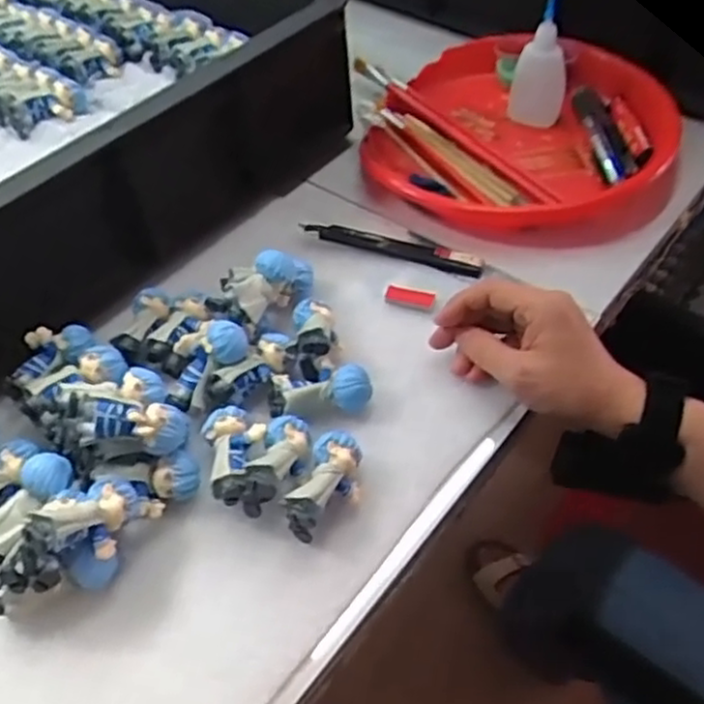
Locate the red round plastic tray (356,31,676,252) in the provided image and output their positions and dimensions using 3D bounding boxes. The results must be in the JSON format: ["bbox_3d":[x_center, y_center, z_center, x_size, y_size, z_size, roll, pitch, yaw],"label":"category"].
[{"bbox_3d":[0.140,-0.190,0.604,0.236,0.052,0.232,13,52,14],"label":"red round plastic tray"}]

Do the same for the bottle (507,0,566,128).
[{"bbox_3d":[0.156,-0.240,0.611,0.043,0.099,0.029,11,51,13],"label":"bottle"}]

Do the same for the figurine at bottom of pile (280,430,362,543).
[{"bbox_3d":[-0.013,0.073,0.411,0.028,0.030,0.060,16,53,17],"label":"figurine at bottom of pile"}]

